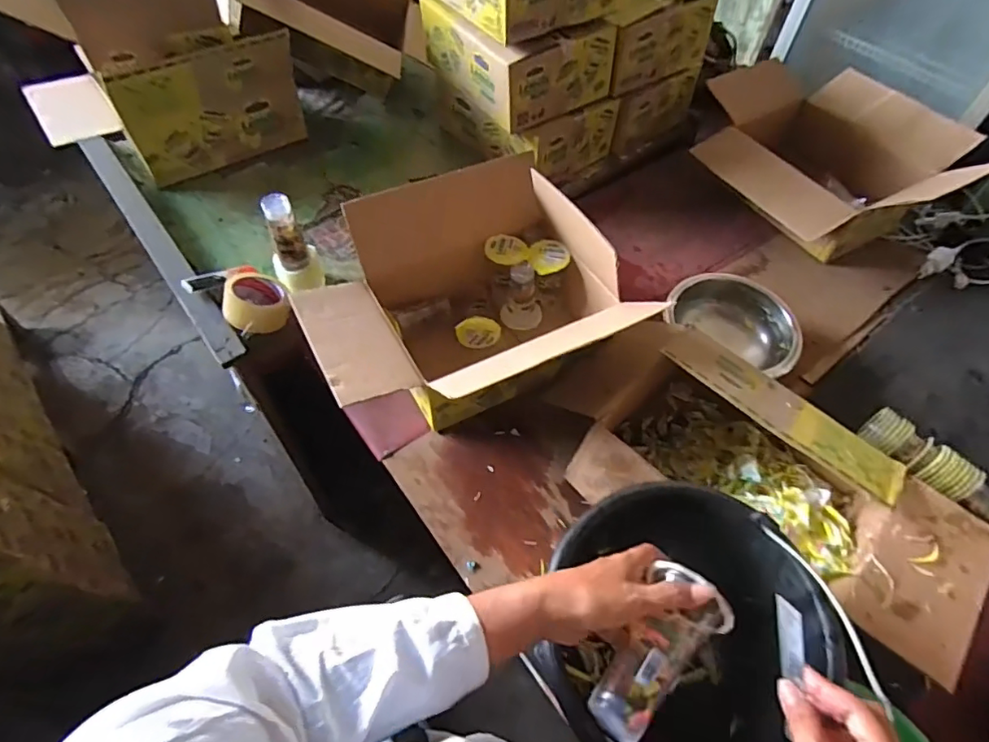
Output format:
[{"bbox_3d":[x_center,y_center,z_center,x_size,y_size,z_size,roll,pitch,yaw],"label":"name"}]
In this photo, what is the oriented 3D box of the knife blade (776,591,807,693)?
[{"bbox_3d":[0.227,0.203,0.405,0.005,0.021,0.054,6,77,-29],"label":"knife blade"}]

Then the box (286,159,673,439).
[{"bbox_3d":[-0.053,-0.093,0.827,0.458,0.231,0.372,-13,58,-13],"label":"box"}]

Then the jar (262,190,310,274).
[{"bbox_3d":[-0.333,-0.218,0.849,0.047,0.128,0.040,-18,59,-15],"label":"jar"}]

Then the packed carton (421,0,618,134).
[{"bbox_3d":[0.036,-0.636,1.028,0.229,0.142,0.330,-27,62,-20],"label":"packed carton"}]

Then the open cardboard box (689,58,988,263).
[{"bbox_3d":[0.676,-0.411,1.078,0.410,0.181,0.430,-31,64,-22],"label":"open cardboard box"}]

